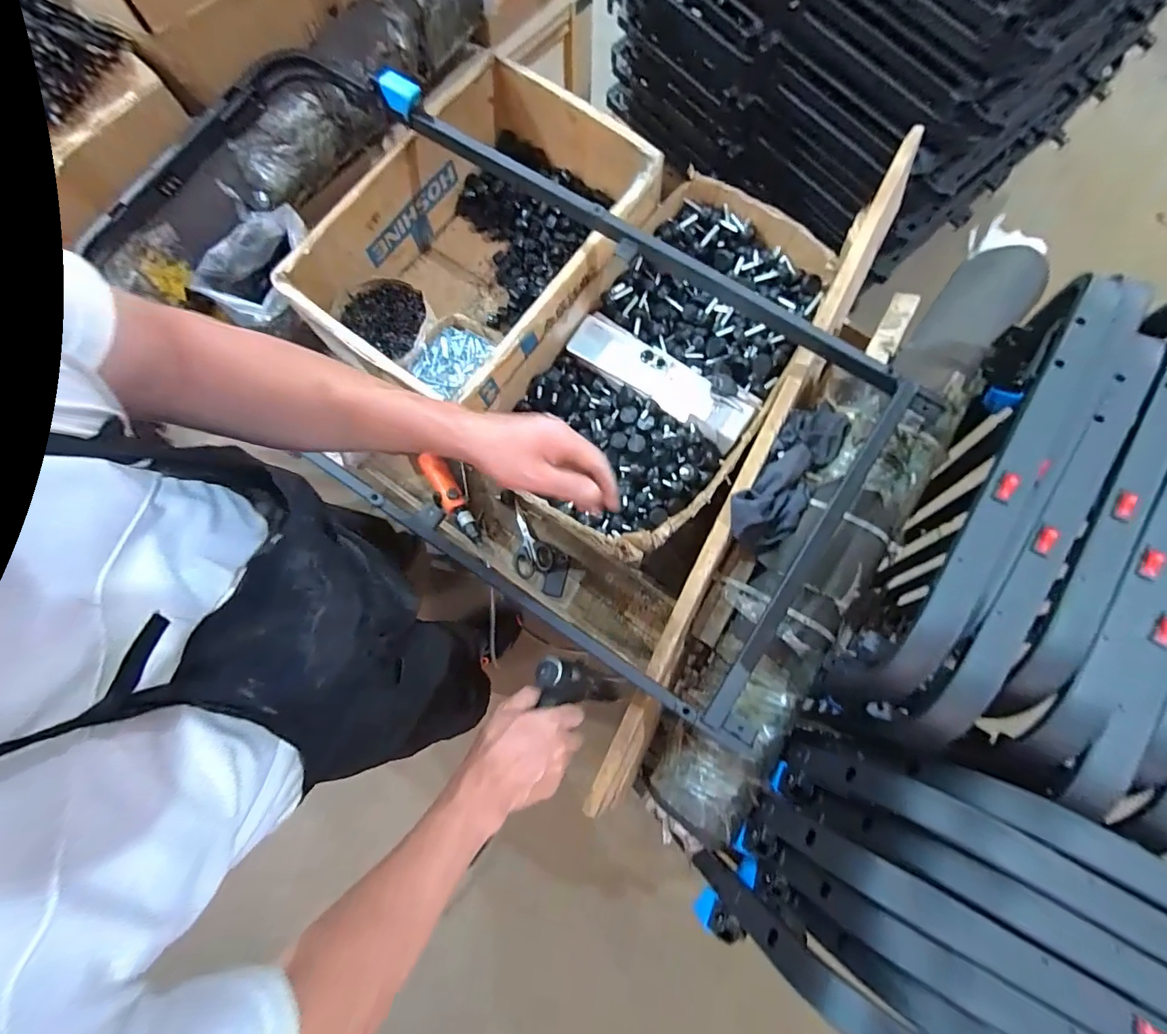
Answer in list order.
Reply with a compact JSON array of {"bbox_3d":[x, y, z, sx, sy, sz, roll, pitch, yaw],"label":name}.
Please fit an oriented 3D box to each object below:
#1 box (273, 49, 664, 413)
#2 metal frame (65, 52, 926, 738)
[{"bbox_3d":[-0.161,-0.427,0.815,0.397,0.179,0.518,31,80,7],"label":"box"},{"bbox_3d":[-0.155,-0.242,0.645,1.079,0.060,0.526,33,80,7],"label":"metal frame"}]

